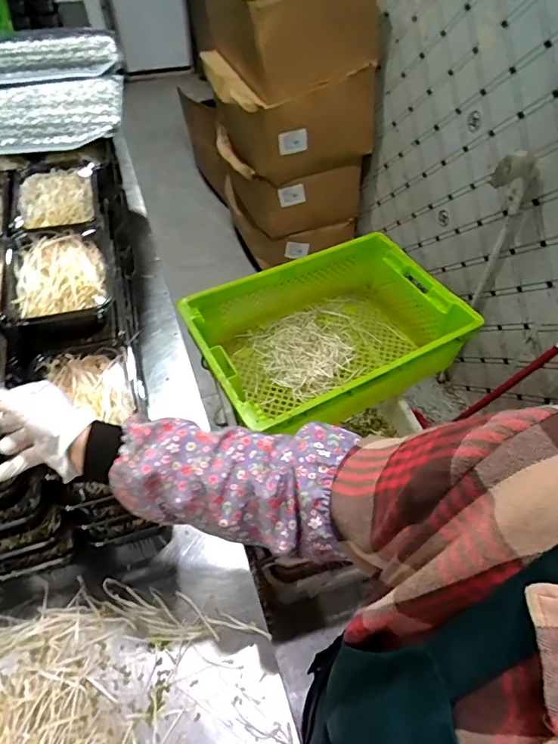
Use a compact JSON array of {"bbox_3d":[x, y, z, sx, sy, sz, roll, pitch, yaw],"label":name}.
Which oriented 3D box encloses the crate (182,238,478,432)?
[{"bbox_3d":[0.112,-0.087,1.184,0.594,0.187,0.428,-22,56,-19],"label":"crate"}]

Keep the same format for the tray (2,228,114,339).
[{"bbox_3d":[-0.292,-0.123,0.644,0.127,0.063,0.184,-15,54,-14],"label":"tray"}]

